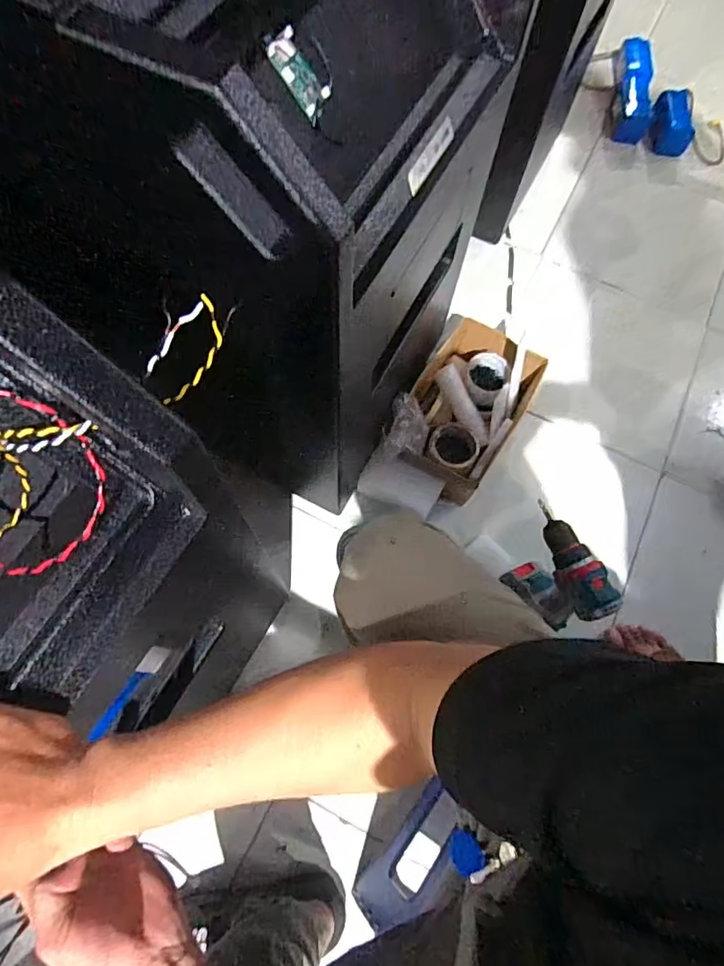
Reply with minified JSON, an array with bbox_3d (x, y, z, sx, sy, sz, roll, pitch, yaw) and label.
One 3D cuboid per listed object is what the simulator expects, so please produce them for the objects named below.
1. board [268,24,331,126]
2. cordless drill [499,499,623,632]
[{"bbox_3d":[-0.066,-0.446,0.568,0.044,0.079,0.013,-51,37,-7],"label":"board"},{"bbox_3d":[0.297,0.150,0.811,0.063,0.209,0.144,-23,72,-11],"label":"cordless drill"}]

